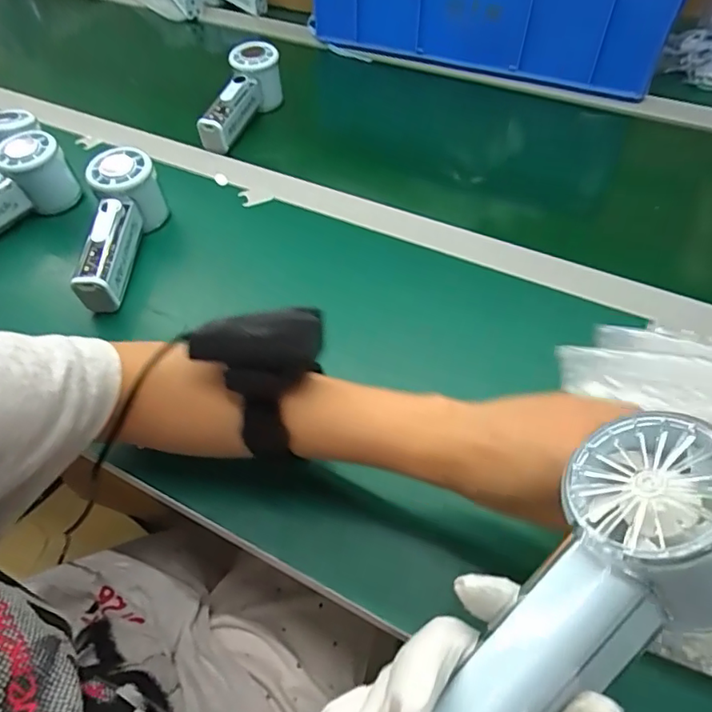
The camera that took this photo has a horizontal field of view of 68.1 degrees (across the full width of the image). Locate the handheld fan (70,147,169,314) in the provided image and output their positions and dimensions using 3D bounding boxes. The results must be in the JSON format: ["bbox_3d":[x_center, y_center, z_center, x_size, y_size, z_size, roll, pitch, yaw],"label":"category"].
[{"bbox_3d":[-0.208,-0.115,0.466,0.054,0.062,0.152,-7,53,-3],"label":"handheld fan"}]

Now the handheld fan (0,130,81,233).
[{"bbox_3d":[-0.343,-0.150,0.496,0.050,0.062,0.153,34,61,24],"label":"handheld fan"}]

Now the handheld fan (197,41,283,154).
[{"bbox_3d":[-0.134,-0.298,0.605,0.055,0.059,0.137,13,54,12],"label":"handheld fan"}]

